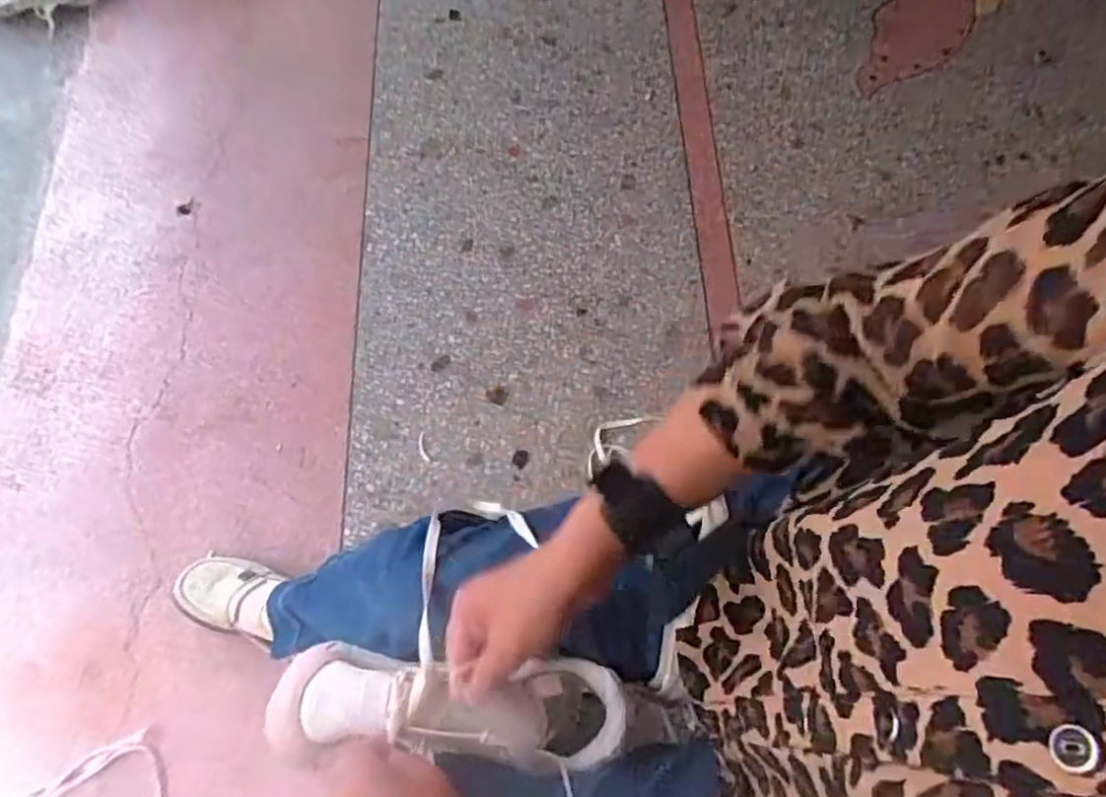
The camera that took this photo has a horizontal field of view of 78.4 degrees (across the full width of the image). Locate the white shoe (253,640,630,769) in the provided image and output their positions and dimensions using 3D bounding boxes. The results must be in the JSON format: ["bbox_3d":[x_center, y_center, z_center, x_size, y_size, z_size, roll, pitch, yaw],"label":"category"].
[{"bbox_3d":[-0.073,0.218,0.479,0.235,0.073,0.072,6,68,-6],"label":"white shoe"}]

